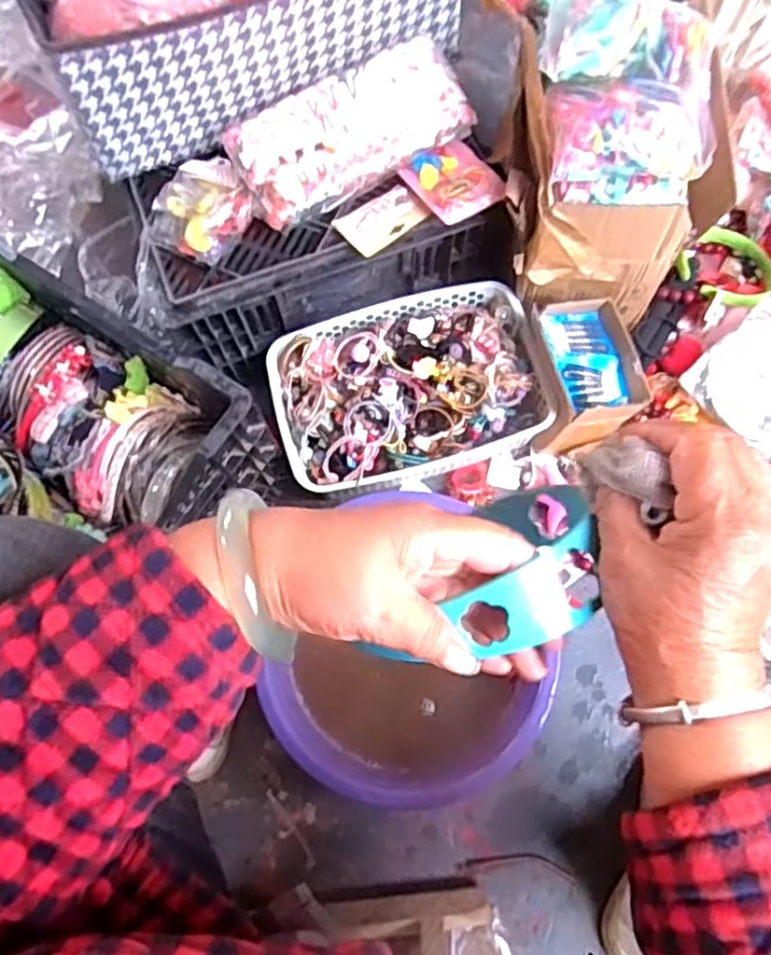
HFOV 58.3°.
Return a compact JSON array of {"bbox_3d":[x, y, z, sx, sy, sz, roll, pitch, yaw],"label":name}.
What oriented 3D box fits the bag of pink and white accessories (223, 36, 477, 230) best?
[{"bbox_3d":[-0.036,-0.343,0.684,0.237,0.066,0.099,-29,74,-7],"label":"bag of pink and white accessories"}]

